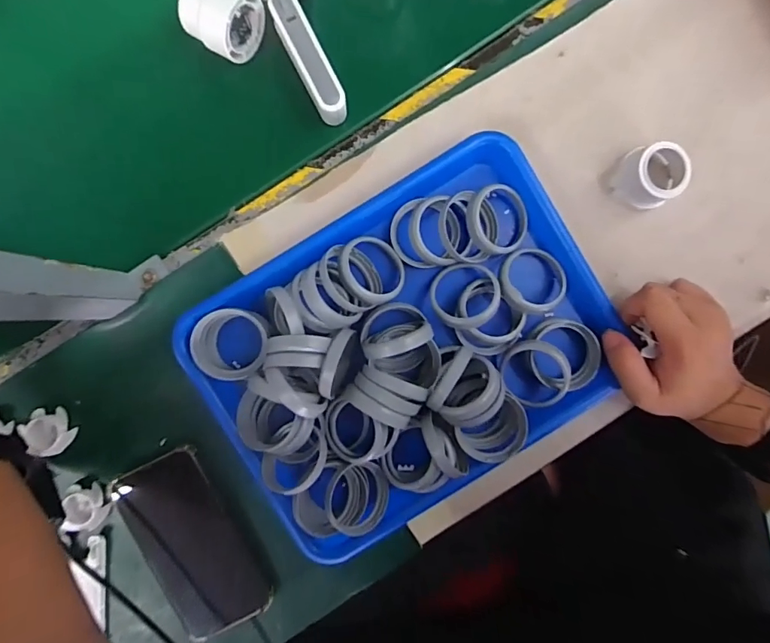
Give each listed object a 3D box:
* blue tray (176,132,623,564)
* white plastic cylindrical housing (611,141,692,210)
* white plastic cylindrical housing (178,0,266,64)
[{"bbox_3d":[0.023,0.025,0.391,0.330,0.050,0.250,-33,94,0],"label":"blue tray"},{"bbox_3d":[0.227,-0.124,0.405,0.050,0.039,0.047,0,94,-2],"label":"white plastic cylindrical housing"},{"bbox_3d":[-0.135,-0.250,0.388,0.049,0.045,0.052,30,92,-4],"label":"white plastic cylindrical housing"}]

